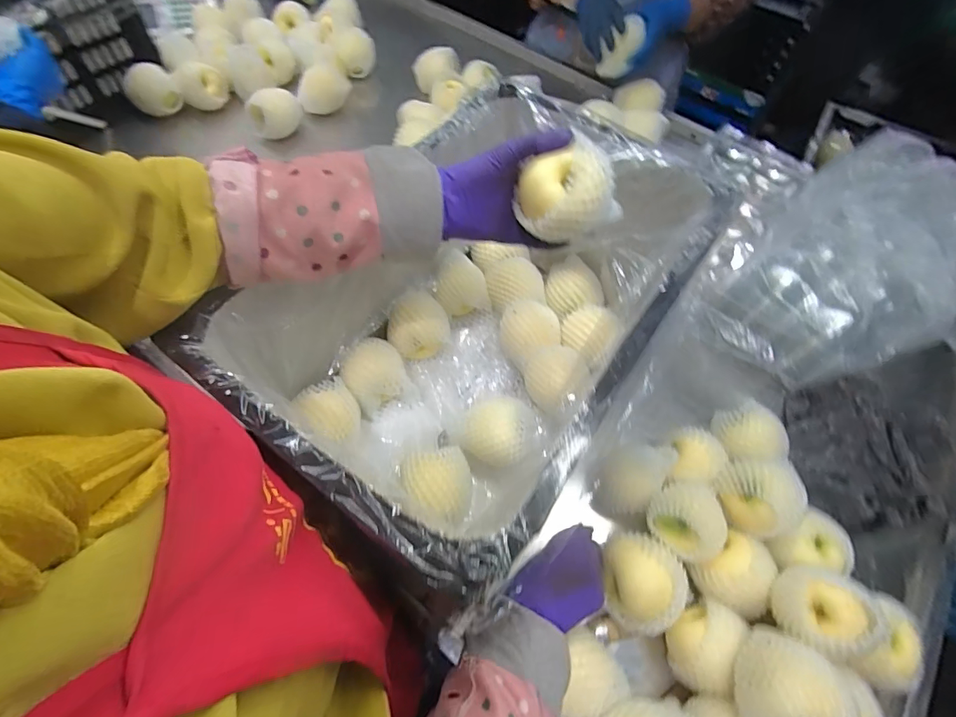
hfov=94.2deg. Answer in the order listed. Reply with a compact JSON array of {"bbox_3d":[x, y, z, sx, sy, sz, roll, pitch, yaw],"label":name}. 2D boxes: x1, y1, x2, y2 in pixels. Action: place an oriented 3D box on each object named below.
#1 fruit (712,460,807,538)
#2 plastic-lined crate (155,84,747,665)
[{"bbox_3d":[0.327,0.155,0.515,0.086,0.072,0.079,2,61,-3],"label":"fruit"},{"bbox_3d":[0.018,-0.031,0.529,0.308,0.264,0.502,36,65,15],"label":"plastic-lined crate"}]

